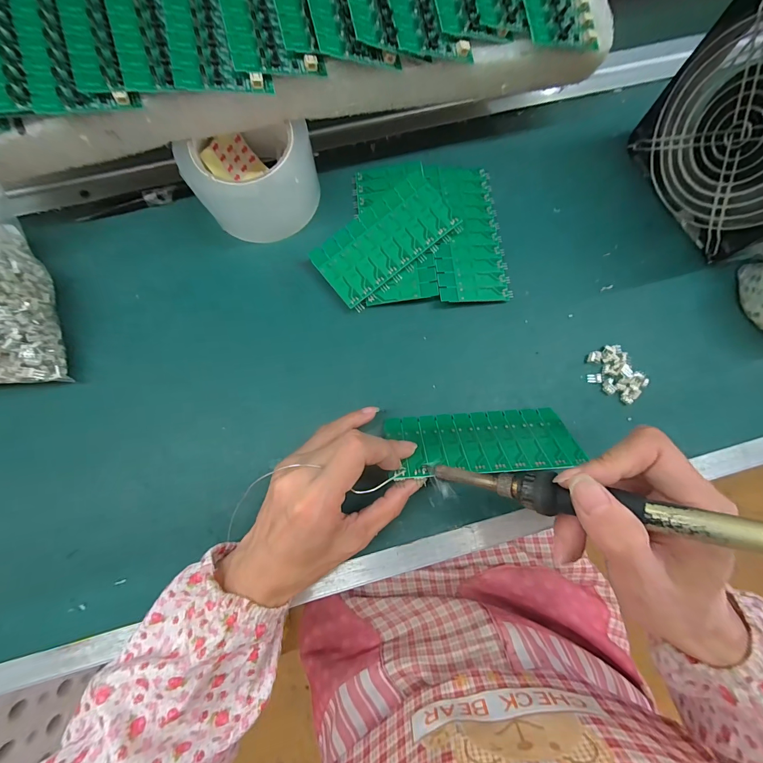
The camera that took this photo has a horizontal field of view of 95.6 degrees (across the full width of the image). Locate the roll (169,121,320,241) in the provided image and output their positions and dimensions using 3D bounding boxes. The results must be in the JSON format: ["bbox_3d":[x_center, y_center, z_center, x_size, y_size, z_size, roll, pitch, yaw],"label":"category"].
[{"bbox_3d":[-0.106,-0.175,0.297,0.082,0.057,0.098,40,80,8],"label":"roll"}]

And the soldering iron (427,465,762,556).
[{"bbox_3d":[0.113,0.061,0.159,0.205,0.015,0.020,2,74,39],"label":"soldering iron"}]

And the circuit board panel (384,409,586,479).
[{"bbox_3d":[0.074,0.043,0.259,0.133,0.004,0.061,-4,34,-2],"label":"circuit board panel"}]

